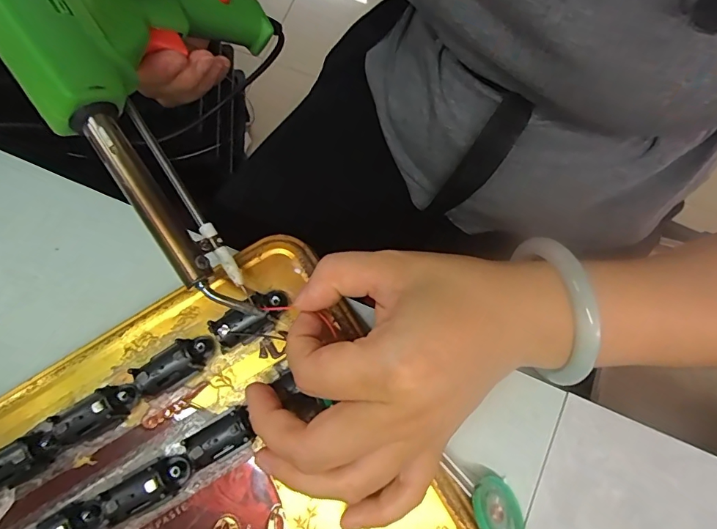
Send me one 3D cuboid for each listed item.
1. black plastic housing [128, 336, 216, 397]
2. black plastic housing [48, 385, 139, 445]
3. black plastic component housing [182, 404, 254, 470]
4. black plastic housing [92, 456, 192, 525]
[{"bbox_3d":[-0.082,0.045,0.202,0.035,0.014,0.015,-34,78,-6],"label":"black plastic housing"},{"bbox_3d":[-0.115,0.066,0.198,0.033,0.015,0.017,-27,77,-5],"label":"black plastic housing"},{"bbox_3d":[-0.060,0.074,0.194,0.029,0.014,0.015,-28,77,-5],"label":"black plastic component housing"},{"bbox_3d":[-0.092,0.095,0.189,0.040,0.014,0.015,-26,77,-4],"label":"black plastic housing"}]

